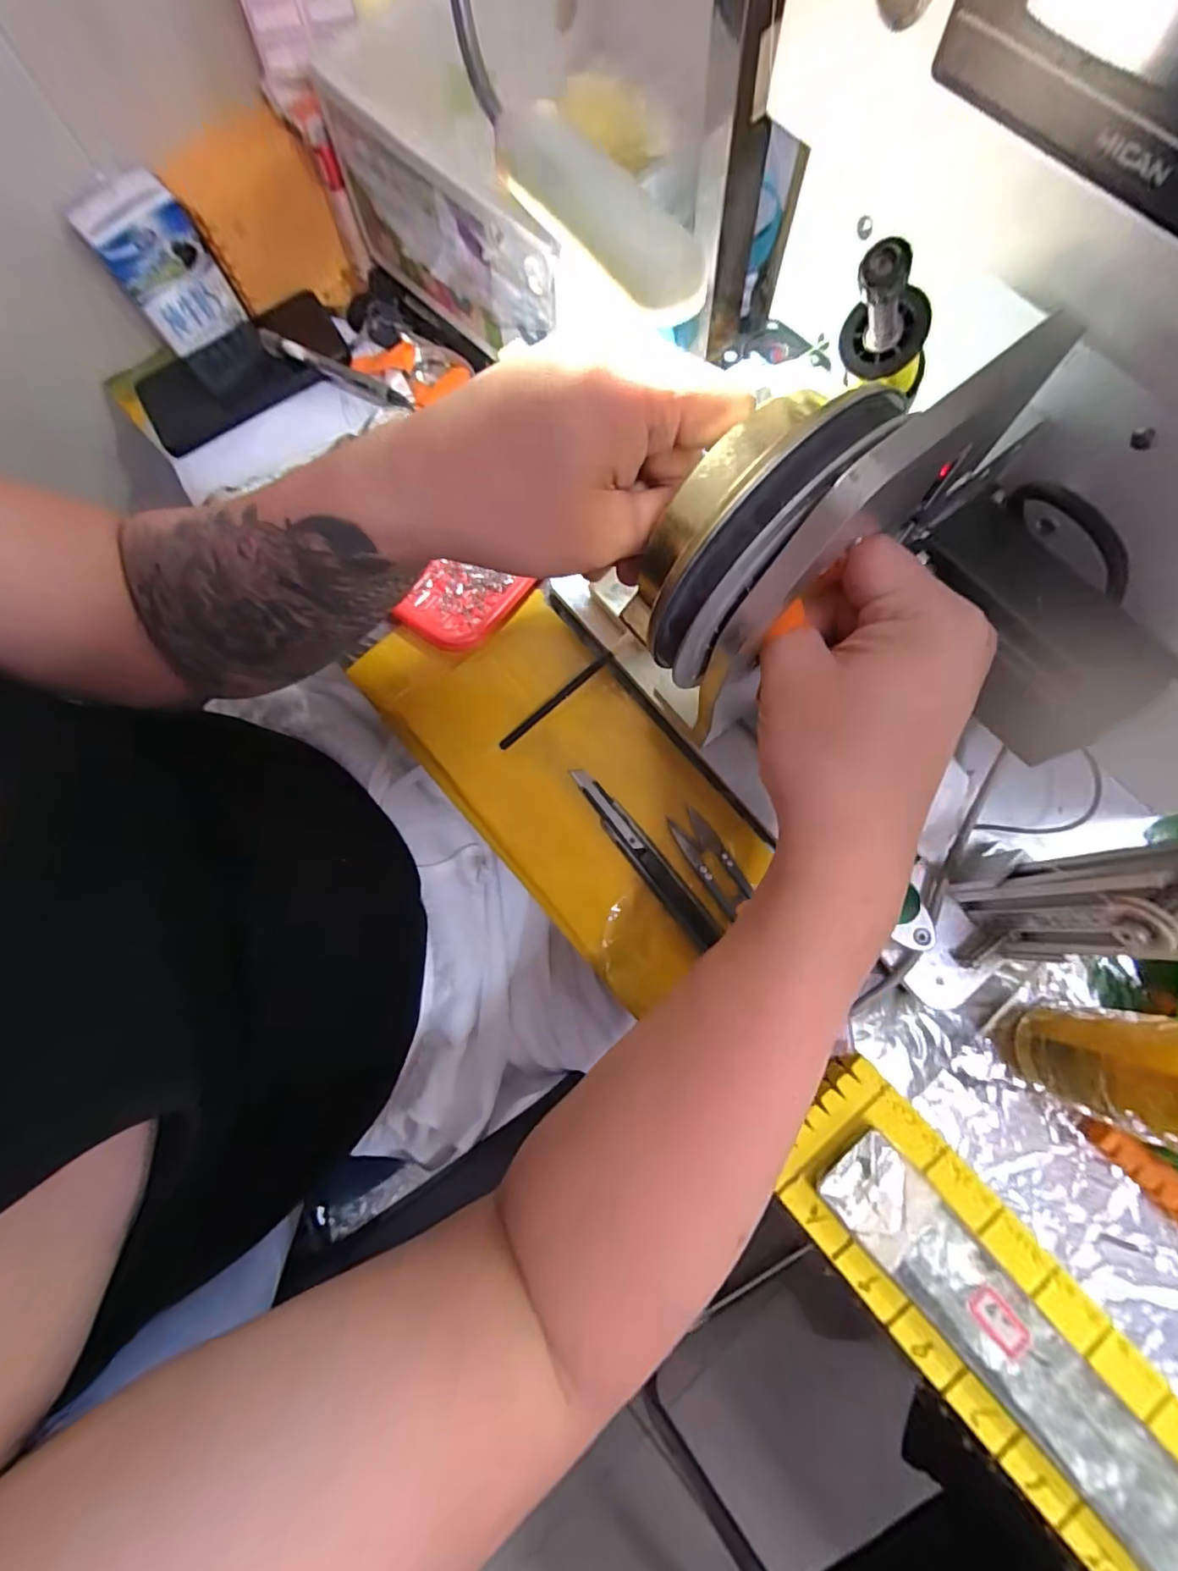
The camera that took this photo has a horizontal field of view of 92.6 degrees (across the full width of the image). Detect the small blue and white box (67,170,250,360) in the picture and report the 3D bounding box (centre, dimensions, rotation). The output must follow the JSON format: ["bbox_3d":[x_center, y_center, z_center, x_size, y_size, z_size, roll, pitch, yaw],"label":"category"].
[{"bbox_3d":[-0.317,-0.385,0.421,0.065,0.079,0.041,-41,77,-6],"label":"small blue and white box"}]

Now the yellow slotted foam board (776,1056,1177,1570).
[{"bbox_3d":[0.224,0.289,0.256,0.079,0.032,0.340,-41,77,-6],"label":"yellow slotted foam board"}]

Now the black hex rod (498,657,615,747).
[{"bbox_3d":[-0.021,-0.051,0.348,0.089,0.004,0.006,-38,78,11],"label":"black hex rod"}]

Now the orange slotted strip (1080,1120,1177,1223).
[{"bbox_3d":[0.292,0.205,0.281,0.082,0.016,0.017,41,82,12],"label":"orange slotted strip"}]

